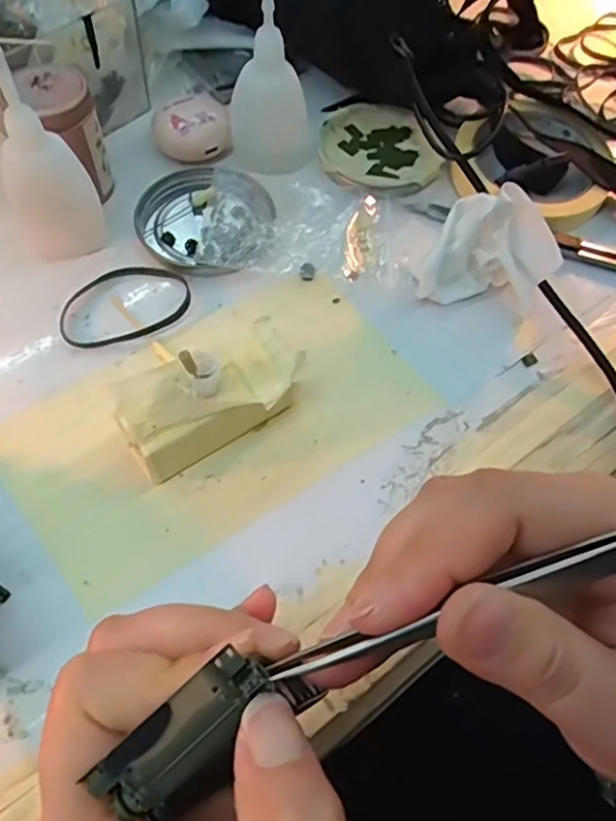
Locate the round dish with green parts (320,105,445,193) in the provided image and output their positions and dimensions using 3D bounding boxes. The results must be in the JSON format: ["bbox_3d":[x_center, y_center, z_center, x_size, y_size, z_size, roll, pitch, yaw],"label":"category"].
[{"bbox_3d":[0.044,-0.167,0.385,0.075,0.011,0.080,1,62,-3],"label":"round dish with green parts"}]

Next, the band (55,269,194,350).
[{"bbox_3d":[-0.098,-0.059,0.320,0.070,0.006,0.048,-13,64,-10],"label":"band"}]

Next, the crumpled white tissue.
[{"bbox_3d":[0.097,-0.087,0.323,0.068,0.045,0.045,8,62,1],"label":"crumpled white tissue"}]

